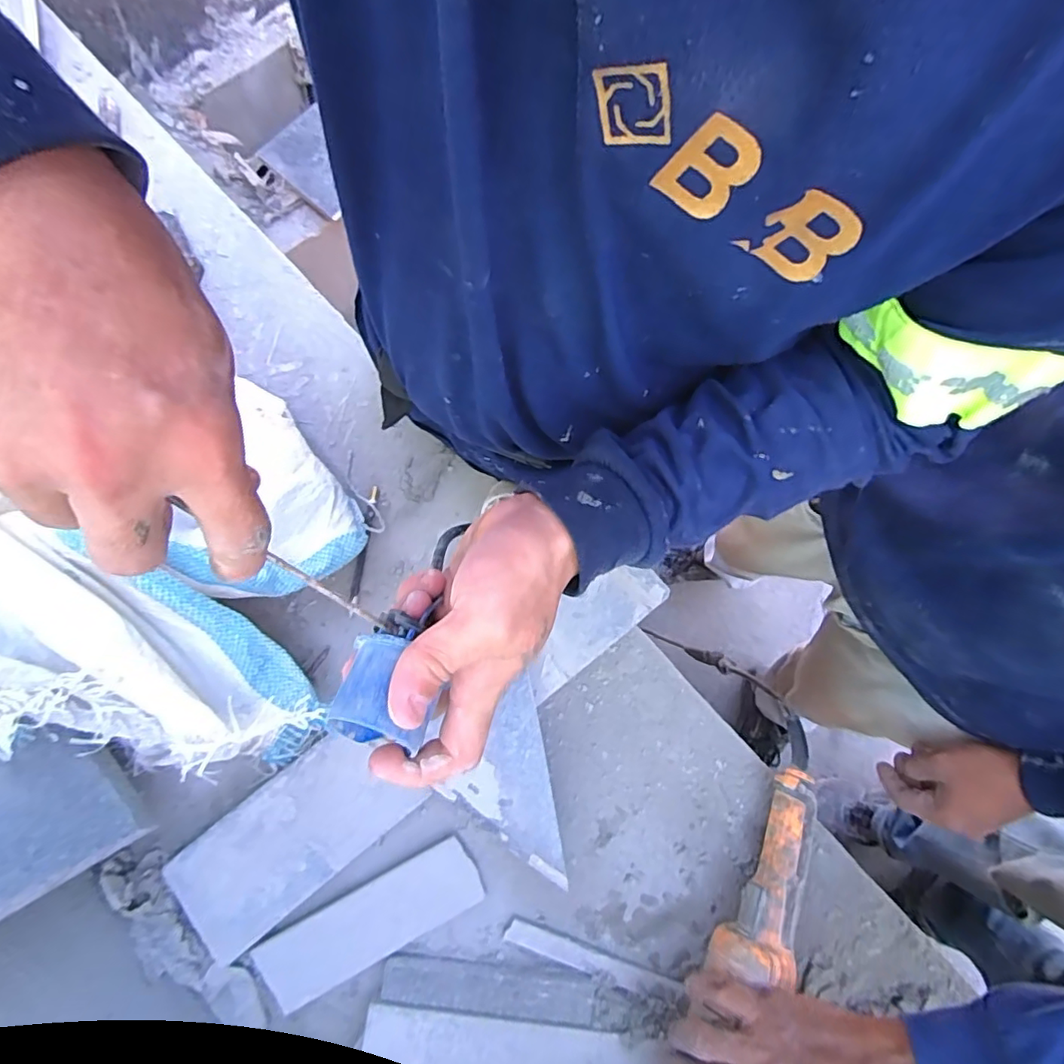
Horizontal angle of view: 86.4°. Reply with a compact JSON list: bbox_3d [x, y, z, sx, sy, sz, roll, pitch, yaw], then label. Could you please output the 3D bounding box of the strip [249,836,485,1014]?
[{"bbox_3d":[-0.130,0.317,0.461,0.179,0.009,0.054,-26,78,-8],"label":"strip"}]

